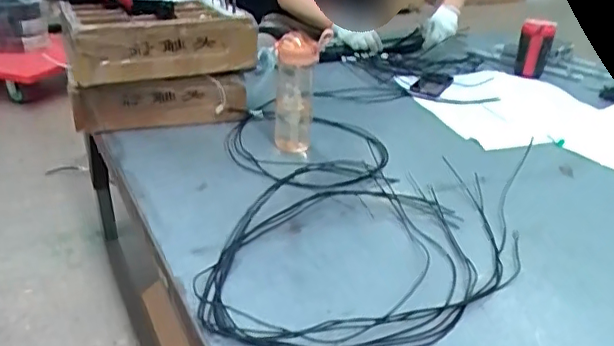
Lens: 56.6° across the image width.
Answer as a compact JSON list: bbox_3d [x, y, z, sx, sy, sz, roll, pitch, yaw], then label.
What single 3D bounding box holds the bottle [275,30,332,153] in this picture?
[{"bbox_3d":[-0.024,-0.148,1.087,0.078,0.209,0.061,1,28,-8],"label":"bottle"}]

